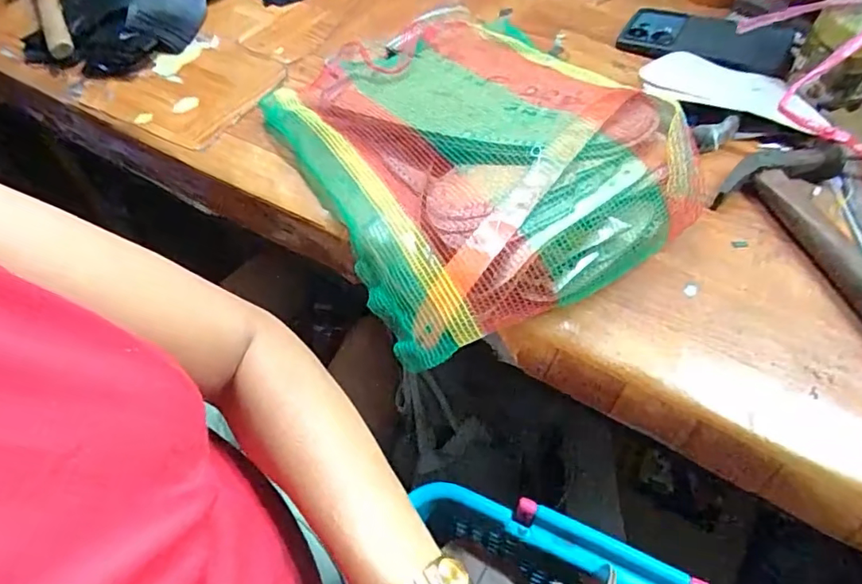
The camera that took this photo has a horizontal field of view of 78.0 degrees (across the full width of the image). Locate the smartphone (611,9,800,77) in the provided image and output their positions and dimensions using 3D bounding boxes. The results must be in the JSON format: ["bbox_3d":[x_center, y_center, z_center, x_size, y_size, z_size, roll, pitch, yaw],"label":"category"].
[{"bbox_3d":[0.287,-0.263,0.556,0.165,0.013,0.082,26,61,20],"label":"smartphone"}]

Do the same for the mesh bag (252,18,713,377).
[{"bbox_3d":[0.027,-0.135,0.459,0.262,0.064,0.349,-24,57,-12],"label":"mesh bag"}]

